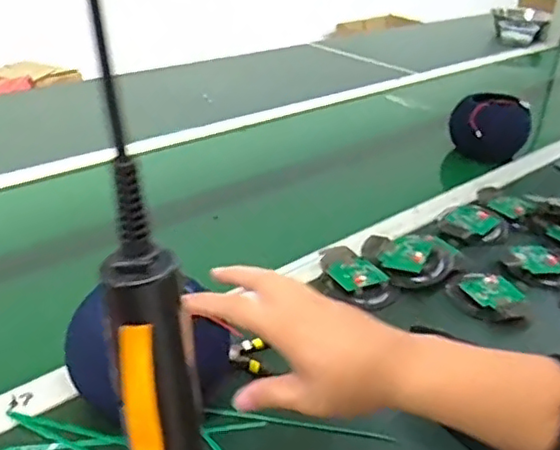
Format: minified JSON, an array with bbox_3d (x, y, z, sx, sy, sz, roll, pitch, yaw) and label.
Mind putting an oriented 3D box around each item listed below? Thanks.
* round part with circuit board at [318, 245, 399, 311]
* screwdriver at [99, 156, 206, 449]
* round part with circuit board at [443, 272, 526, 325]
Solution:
[{"bbox_3d":[0.086,0.059,0.738,0.068,0.018,0.109,-8,31,-22],"label":"round part with circuit board"},{"bbox_3d":[-0.049,0.083,0.266,0.038,0.215,0.031,0,29,-9],"label":"screwdriver"},{"bbox_3d":[0.230,0.080,0.706,0.082,0.019,0.072,14,30,18],"label":"round part with circuit board"}]

